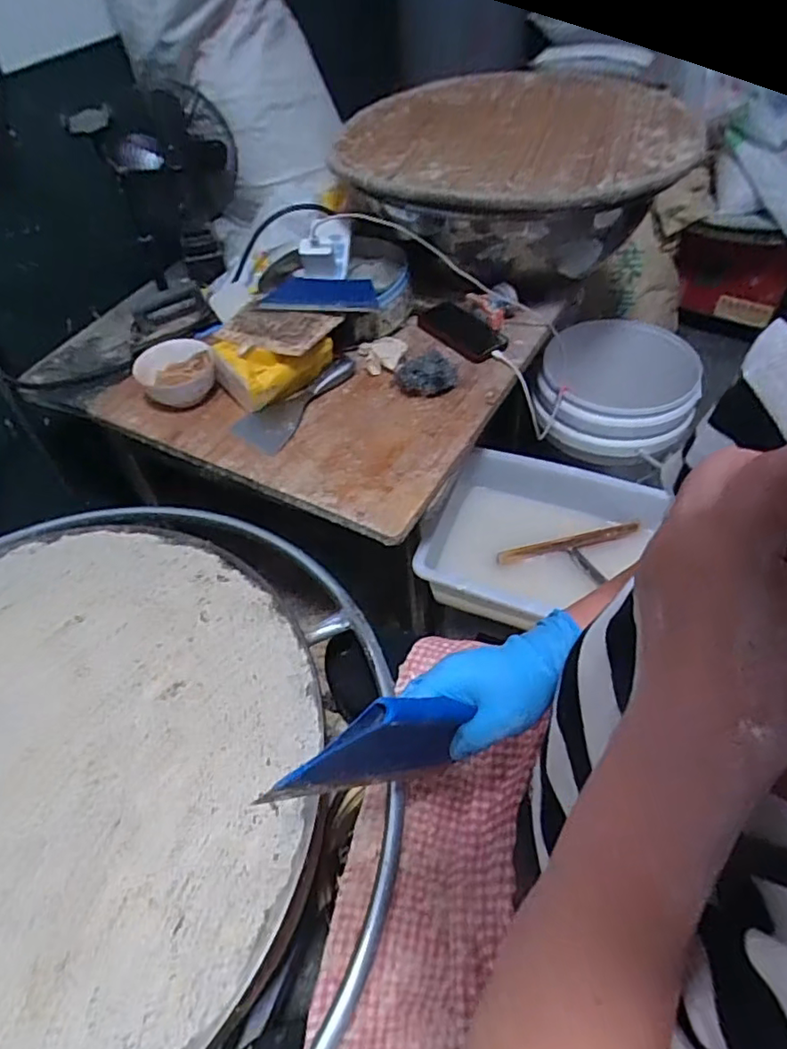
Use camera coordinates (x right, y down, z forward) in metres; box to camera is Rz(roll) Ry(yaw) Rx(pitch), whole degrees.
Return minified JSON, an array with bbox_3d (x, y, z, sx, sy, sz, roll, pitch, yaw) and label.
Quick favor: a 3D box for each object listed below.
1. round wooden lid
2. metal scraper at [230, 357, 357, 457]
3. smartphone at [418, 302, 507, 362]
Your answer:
[{"bbox_3d":[0.217,-0.637,0.965,0.531,0.058,0.525,-2,50,2],"label":"round wooden lid"},{"bbox_3d":[-0.145,-0.192,0.894,0.084,0.030,0.219,28,57,24],"label":"metal scraper"},{"bbox_3d":[0.112,-0.319,0.973,0.078,0.015,0.150,-38,63,-17],"label":"smartphone"}]

